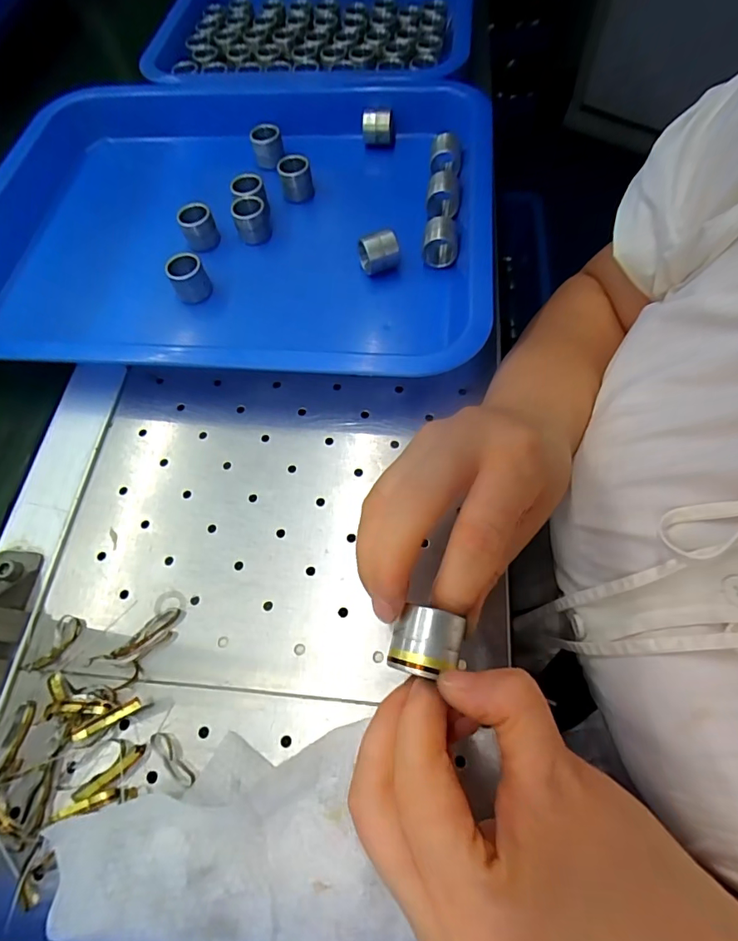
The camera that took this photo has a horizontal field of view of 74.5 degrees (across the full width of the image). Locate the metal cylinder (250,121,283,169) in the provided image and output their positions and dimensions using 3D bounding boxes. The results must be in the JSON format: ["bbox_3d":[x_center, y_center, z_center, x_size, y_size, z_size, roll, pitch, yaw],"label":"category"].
[{"bbox_3d":[-0.086,-0.274,0.410,0.024,0.021,0.031,-14,62,-3],"label":"metal cylinder"}]

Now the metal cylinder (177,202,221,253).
[{"bbox_3d":[-0.130,-0.186,0.372,0.025,0.028,0.021,-23,63,-8],"label":"metal cylinder"}]

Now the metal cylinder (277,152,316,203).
[{"bbox_3d":[-0.059,-0.234,0.389,0.024,0.025,0.024,-16,62,-4],"label":"metal cylinder"}]

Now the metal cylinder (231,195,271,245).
[{"bbox_3d":[-0.090,-0.192,0.371,0.024,0.023,0.024,-14,62,-4],"label":"metal cylinder"}]

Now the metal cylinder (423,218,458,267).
[{"bbox_3d":[0.050,-0.162,0.341,0.024,0.026,0.023,2,63,5],"label":"metal cylinder"}]

